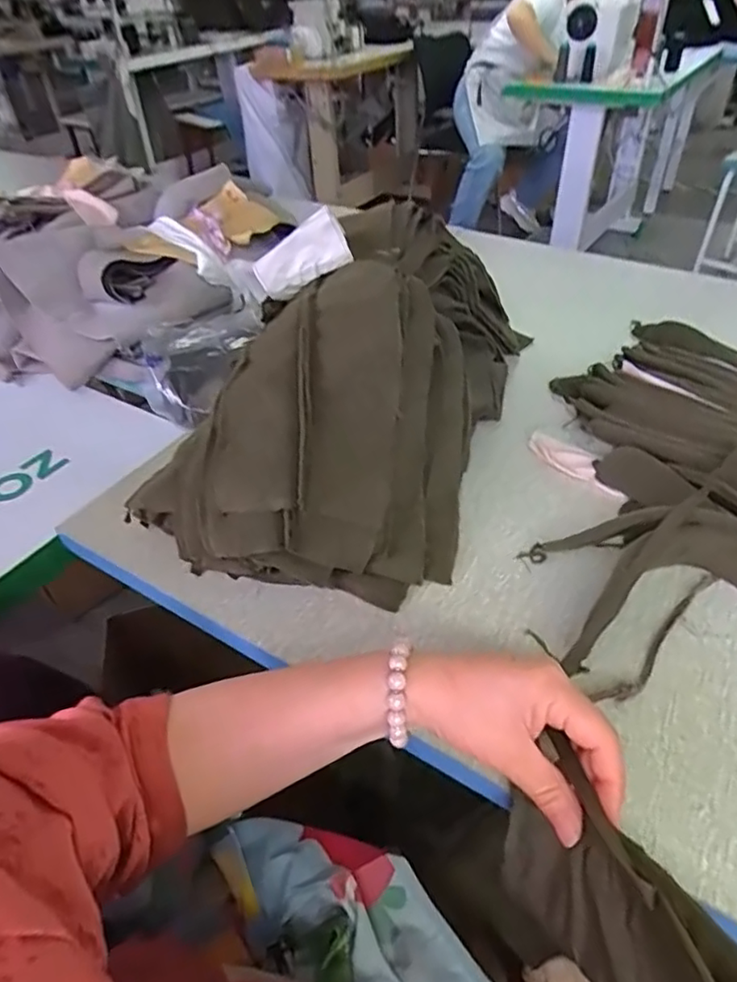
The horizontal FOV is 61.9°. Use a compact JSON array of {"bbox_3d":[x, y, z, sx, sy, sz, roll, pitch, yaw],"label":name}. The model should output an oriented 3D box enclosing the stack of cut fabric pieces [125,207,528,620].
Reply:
[{"bbox_3d":[-0.001,-0.102,0.544,0.229,0.162,0.406,15,45,18],"label":"stack of cut fabric pieces"}]

